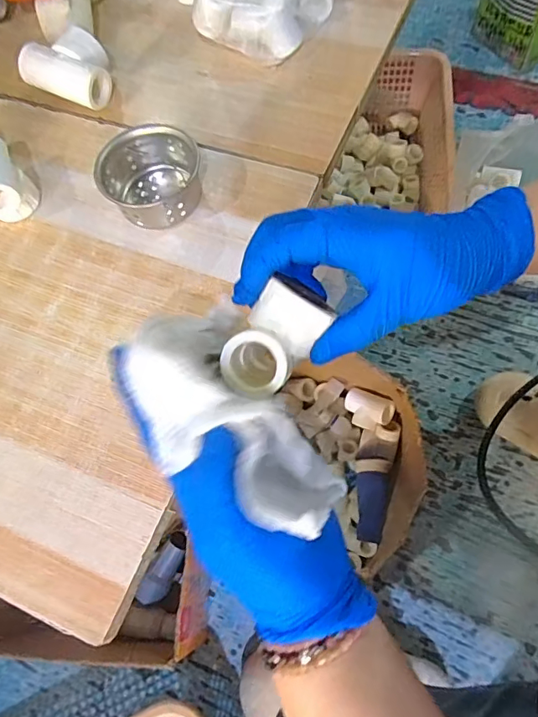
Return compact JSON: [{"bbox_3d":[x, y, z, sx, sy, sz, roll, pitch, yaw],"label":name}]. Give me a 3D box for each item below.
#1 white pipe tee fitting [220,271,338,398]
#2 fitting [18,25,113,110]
[{"bbox_3d":[0.002,-0.010,0.252,0.060,0.035,0.036,-45,111,2],"label":"white pipe tee fitting"},{"bbox_3d":[-0.171,-0.251,0.421,0.072,0.033,0.046,17,71,13],"label":"fitting"}]

